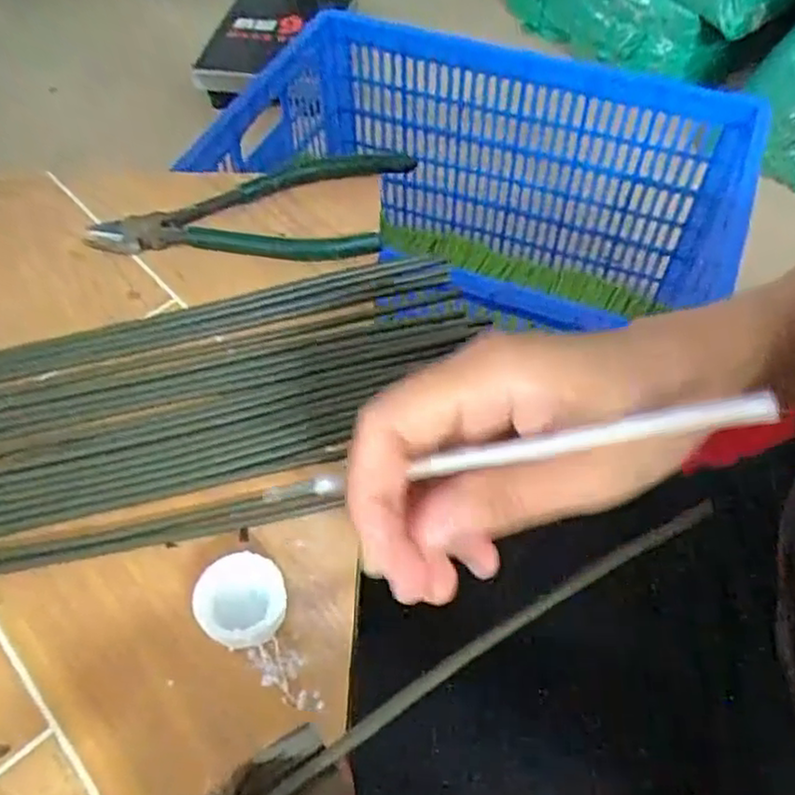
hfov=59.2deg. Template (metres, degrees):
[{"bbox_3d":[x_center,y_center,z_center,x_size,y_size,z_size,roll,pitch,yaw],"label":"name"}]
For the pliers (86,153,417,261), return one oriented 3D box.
[{"bbox_3d":[-0.079,-0.105,0.392,0.177,0.014,0.079,-6,53,-2],"label":"pliers"}]

